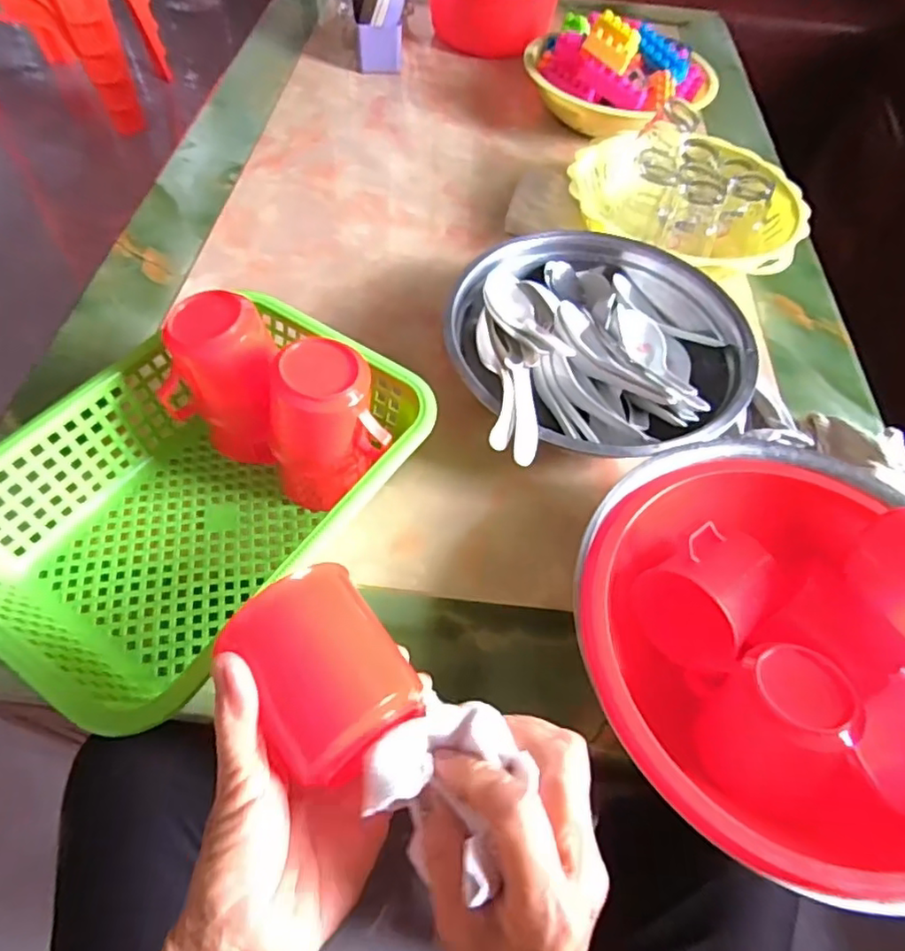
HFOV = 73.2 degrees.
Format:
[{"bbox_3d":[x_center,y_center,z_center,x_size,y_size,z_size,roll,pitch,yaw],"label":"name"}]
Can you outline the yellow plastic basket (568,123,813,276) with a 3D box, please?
[{"bbox_3d":[0.246,-0.287,0.659,0.244,0.104,0.147,21,57,10],"label":"yellow plastic basket"}]

